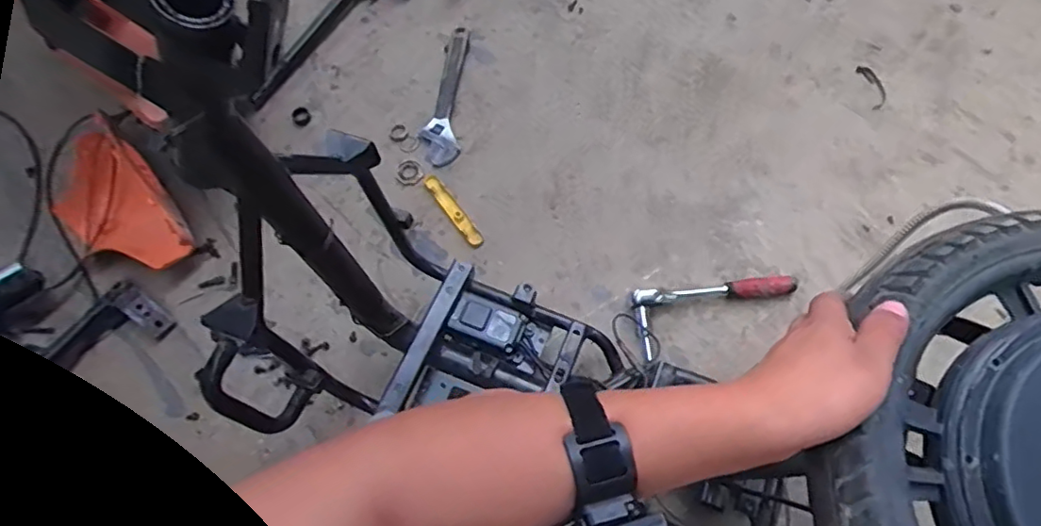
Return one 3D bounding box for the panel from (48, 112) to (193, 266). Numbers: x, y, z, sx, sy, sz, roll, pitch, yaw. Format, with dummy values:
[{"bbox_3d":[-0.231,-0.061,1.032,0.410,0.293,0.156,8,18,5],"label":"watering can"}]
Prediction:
[{"bbox_3d":[-0.591,-0.086,0.884,0.283,0.056,0.151,43,92,18],"label":"panel"}]

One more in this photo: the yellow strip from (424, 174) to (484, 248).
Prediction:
[{"bbox_3d":[-0.105,-0.083,0.949,0.024,0.007,0.149,-33,68,-13],"label":"yellow strip"}]

